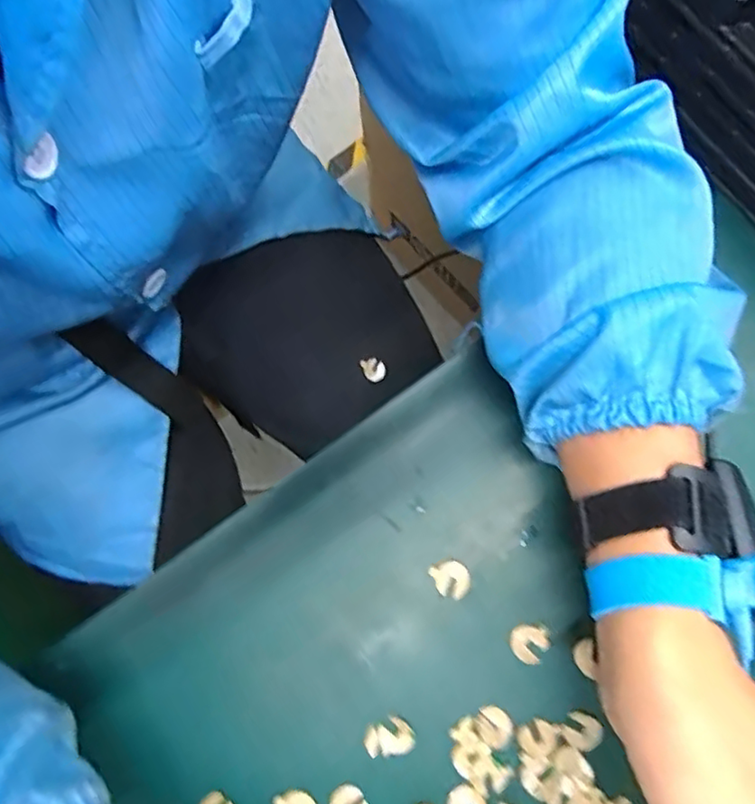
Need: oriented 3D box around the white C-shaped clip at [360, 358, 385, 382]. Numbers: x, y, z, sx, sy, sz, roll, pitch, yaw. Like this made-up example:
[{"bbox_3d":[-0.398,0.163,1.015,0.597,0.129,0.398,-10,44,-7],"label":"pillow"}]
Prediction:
[{"bbox_3d":[-0.003,-0.028,0.519,0.018,0.006,0.020,-24,78,-4],"label":"white C-shaped clip"}]

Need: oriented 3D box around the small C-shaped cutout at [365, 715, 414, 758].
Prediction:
[{"bbox_3d":[0.006,0.165,0.302,0.023,0.004,0.017,-10,79,1],"label":"small C-shaped cutout"}]

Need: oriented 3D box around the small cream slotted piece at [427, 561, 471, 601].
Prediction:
[{"bbox_3d":[0.038,0.092,0.317,0.017,0.004,0.020,-36,73,-1],"label":"small cream slotted piece"}]

